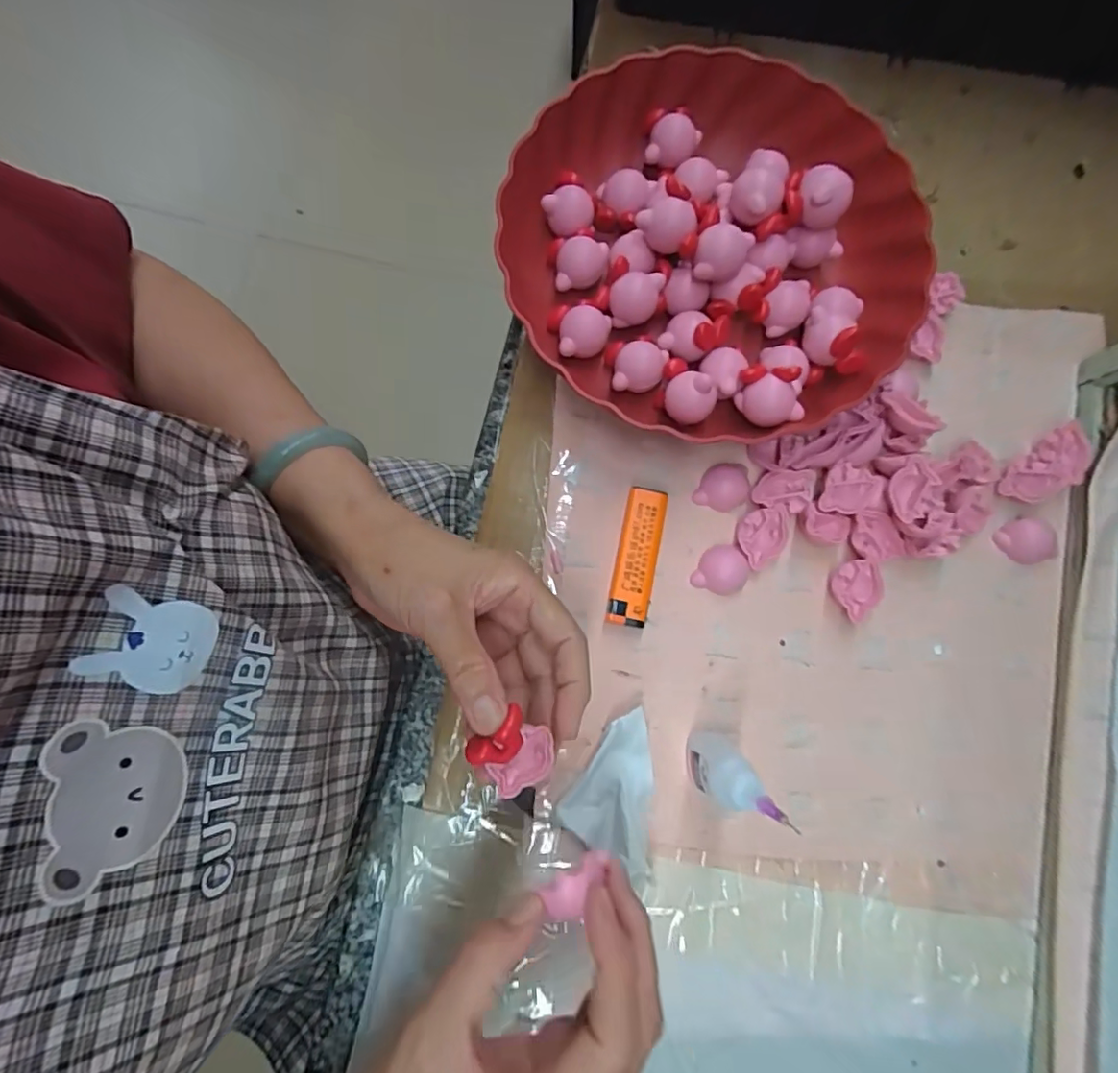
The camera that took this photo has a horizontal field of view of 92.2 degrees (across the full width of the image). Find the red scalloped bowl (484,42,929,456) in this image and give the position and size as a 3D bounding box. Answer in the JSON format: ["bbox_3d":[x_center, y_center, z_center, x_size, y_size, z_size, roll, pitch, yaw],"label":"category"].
[{"bbox_3d":[0.095,-0.173,0.334,0.235,0.064,0.235,0,78,0],"label":"red scalloped bowl"}]

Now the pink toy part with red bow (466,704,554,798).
[{"bbox_3d":[-0.020,0.095,0.235,0.031,0.021,0.032,-42,82,-8],"label":"pink toy part with red bow"}]

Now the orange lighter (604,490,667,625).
[{"bbox_3d":[0.046,0.012,0.314,0.023,0.013,0.079,12,79,2],"label":"orange lighter"}]

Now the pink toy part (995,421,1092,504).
[{"bbox_3d":[0.297,-0.041,0.327,0.064,0.011,0.031,-36,81,-7],"label":"pink toy part"}]

